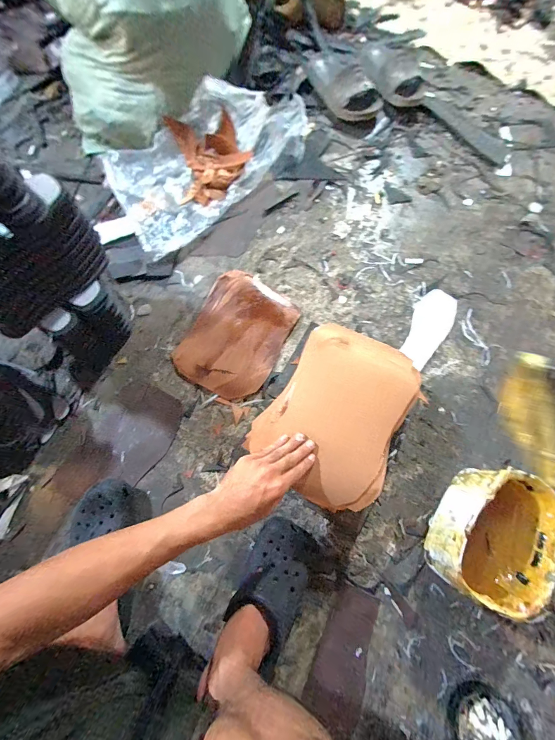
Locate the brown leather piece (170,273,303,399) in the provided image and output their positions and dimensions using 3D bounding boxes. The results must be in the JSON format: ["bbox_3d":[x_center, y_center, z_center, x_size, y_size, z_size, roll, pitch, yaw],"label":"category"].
[{"bbox_3d":[-0.087,-0.078,0.684,0.199,0.018,0.266,27,77,4],"label":"brown leather piece"}]

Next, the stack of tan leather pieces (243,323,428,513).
[{"bbox_3d":[0.101,0.067,0.505,0.207,0.023,0.270,30,76,9],"label":"stack of tan leather pieces"}]

